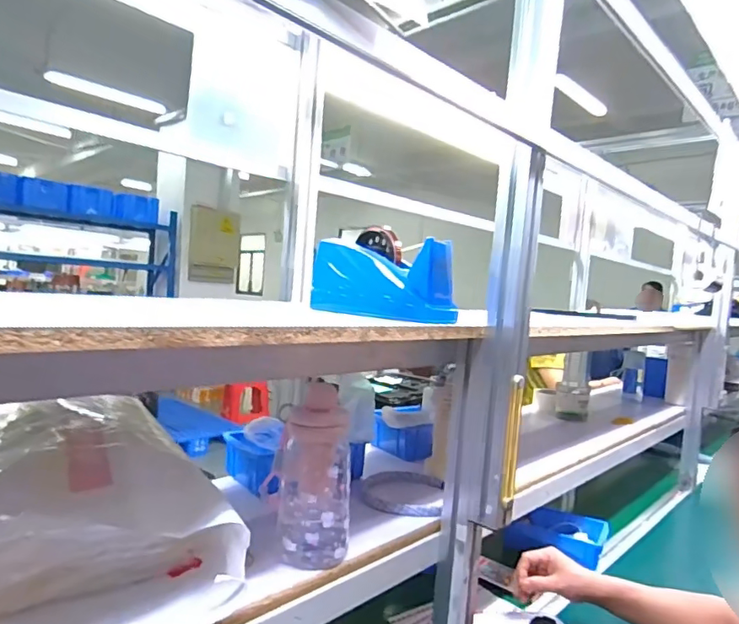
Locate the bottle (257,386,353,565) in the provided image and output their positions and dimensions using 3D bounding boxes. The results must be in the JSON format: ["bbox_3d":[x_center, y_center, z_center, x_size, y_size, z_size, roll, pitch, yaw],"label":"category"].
[{"bbox_3d":[-0.068,0.179,0.582,0.090,0.182,0.068,3,2,-7],"label":"bottle"}]

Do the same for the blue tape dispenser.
[{"bbox_3d":[0.020,-0.048,0.700,0.218,0.107,0.066,6,3,43],"label":"blue tape dispenser"}]

